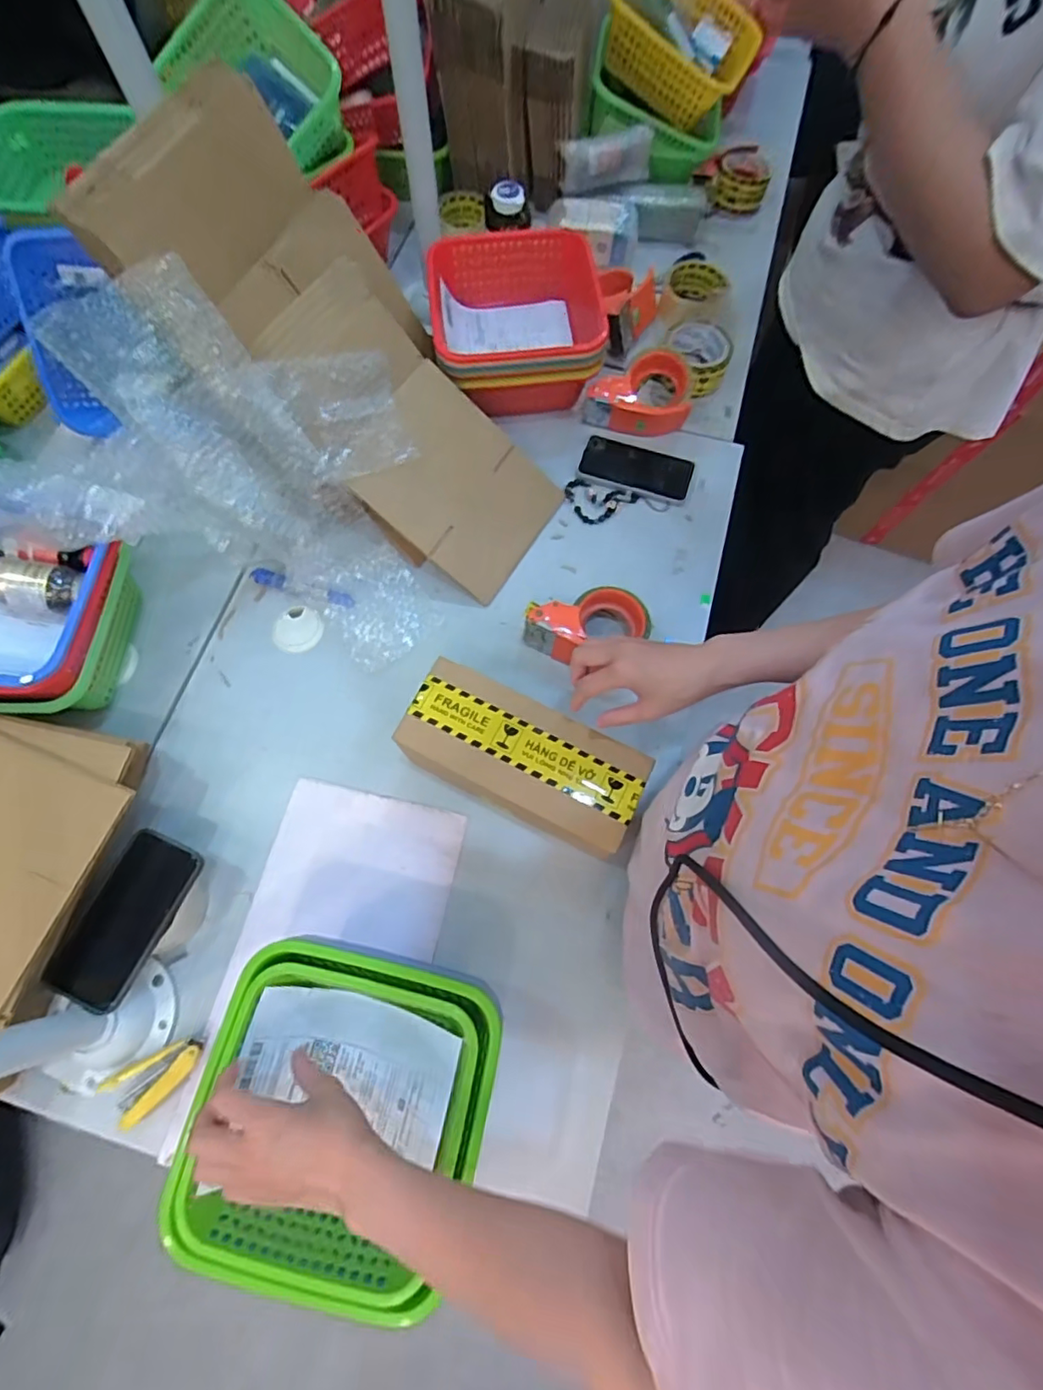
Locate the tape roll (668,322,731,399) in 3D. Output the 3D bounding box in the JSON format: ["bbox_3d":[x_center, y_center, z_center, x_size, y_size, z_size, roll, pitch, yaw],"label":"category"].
[{"bbox_3d":[0.255,-0.503,0.835,0.104,0.048,0.104,0,71,0],"label":"tape roll"}]

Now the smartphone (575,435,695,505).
[{"bbox_3d":[0.160,-0.316,0.795,0.154,0.007,0.084,17,72,5],"label":"smartphone"}]

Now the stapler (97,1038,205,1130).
[{"bbox_3d":[-0.352,0.371,0.547,0.091,0.026,0.048,-30,74,-10],"label":"stapler"}]

